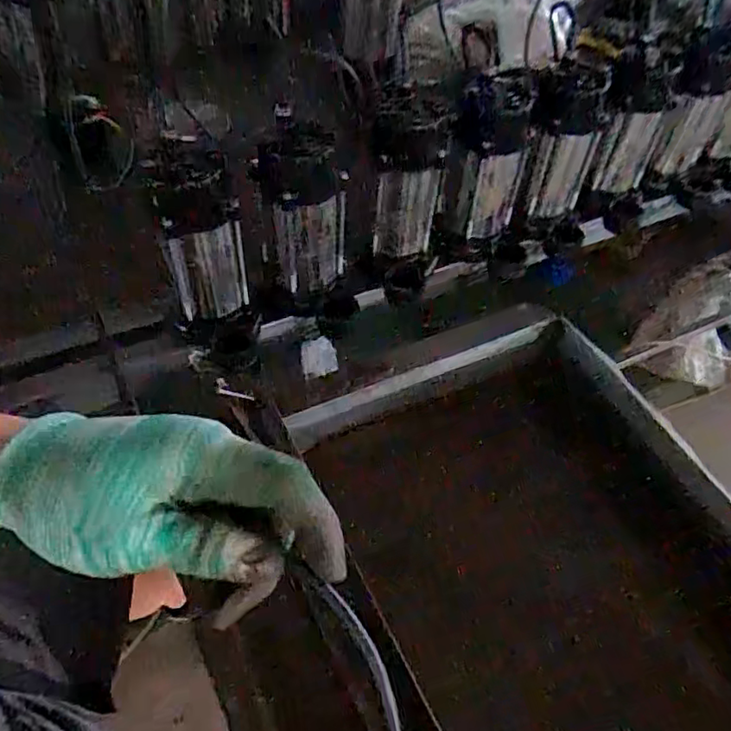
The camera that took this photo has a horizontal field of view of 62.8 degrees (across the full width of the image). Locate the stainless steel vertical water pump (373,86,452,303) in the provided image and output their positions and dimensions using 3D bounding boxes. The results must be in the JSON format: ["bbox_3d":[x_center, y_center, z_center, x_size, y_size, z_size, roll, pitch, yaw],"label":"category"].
[{"bbox_3d":[0.052,-0.213,0.805,0.095,0.256,0.110,6,51,1],"label":"stainless steel vertical water pump"}]

